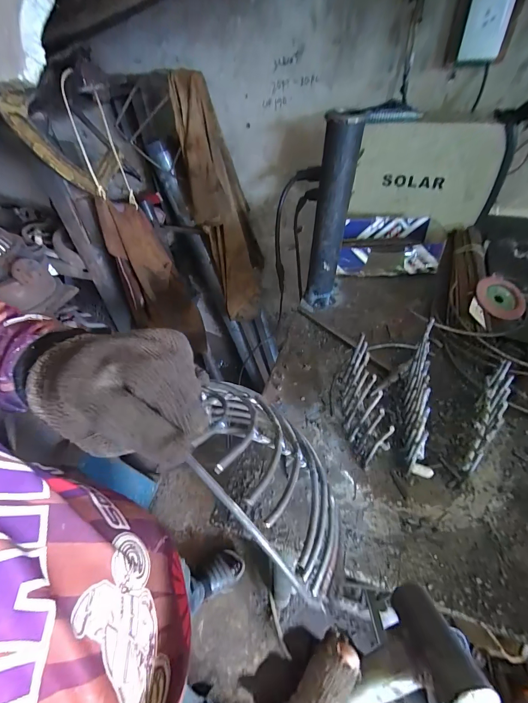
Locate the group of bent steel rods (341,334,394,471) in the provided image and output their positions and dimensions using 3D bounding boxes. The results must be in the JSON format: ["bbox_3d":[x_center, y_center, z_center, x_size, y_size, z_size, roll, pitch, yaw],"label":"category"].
[{"bbox_3d":[0.122,0.059,0.404,0.032,0.090,0.137,-4,47,1],"label":"group of bent steel rods"}]

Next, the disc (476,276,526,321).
[{"bbox_3d":[0.408,-0.093,0.548,0.081,0.004,0.076,0,68,1],"label":"disc"}]

